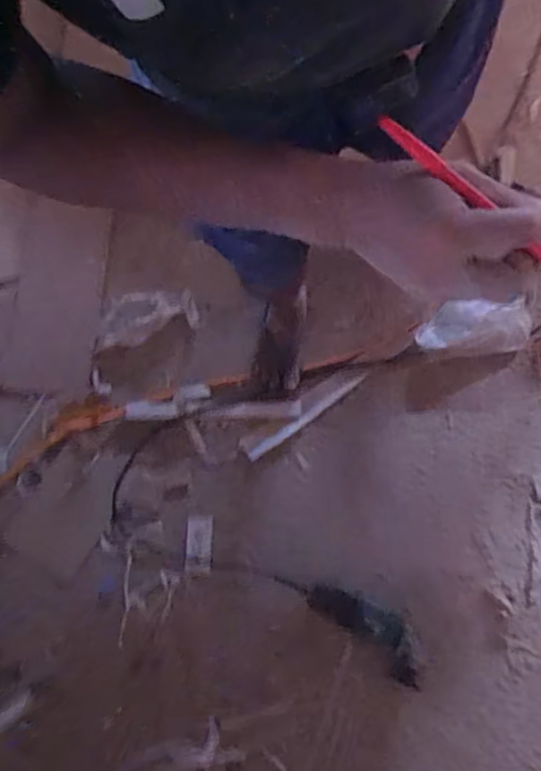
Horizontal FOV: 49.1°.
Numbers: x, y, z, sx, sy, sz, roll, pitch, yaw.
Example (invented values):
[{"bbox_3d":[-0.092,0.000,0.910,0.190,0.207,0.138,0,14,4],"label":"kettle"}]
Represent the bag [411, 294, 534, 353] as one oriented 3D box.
[{"bbox_3d":[0.430,-0.120,1.252,0.239,0.074,0.104,-6,76,1],"label":"bag"}]

